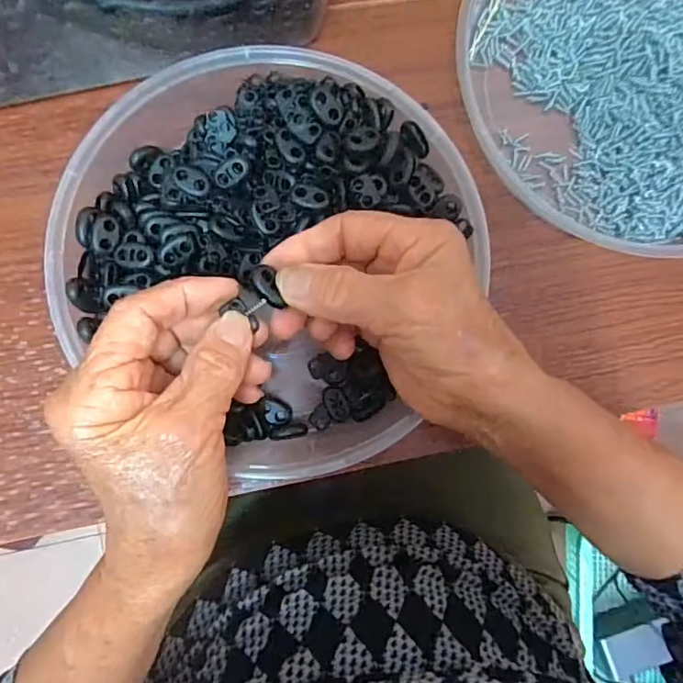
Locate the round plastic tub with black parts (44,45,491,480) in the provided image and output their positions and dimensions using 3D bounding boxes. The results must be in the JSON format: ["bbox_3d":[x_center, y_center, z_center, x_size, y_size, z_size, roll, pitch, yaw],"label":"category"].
[{"bbox_3d":[-0.032,-0.052,0.280,0.217,0.049,0.204,0,90,-3],"label":"round plastic tub with black parts"}]

